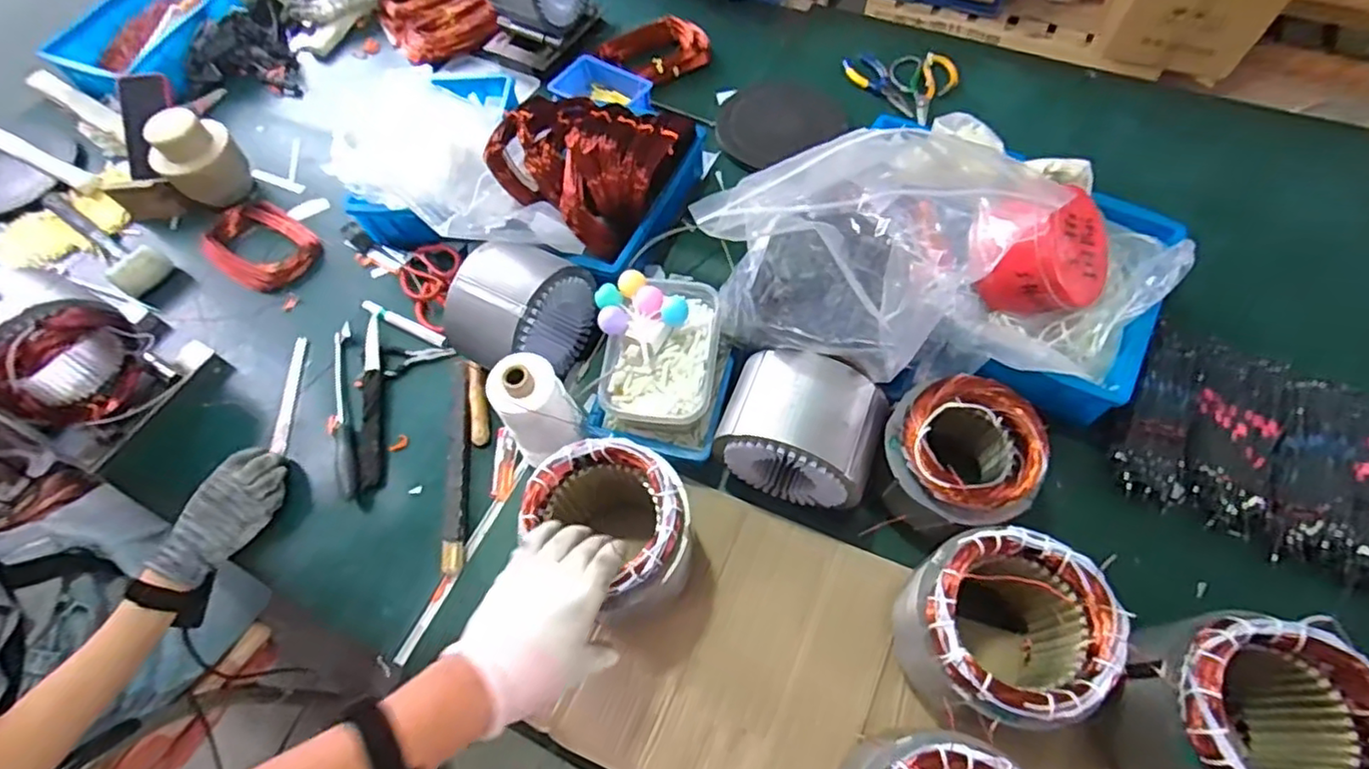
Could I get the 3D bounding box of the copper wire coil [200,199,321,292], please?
[{"bbox_3d":[-0.626,-0.211,0.940,0.164,0.031,0.121,30,68,19],"label":"copper wire coil"}]

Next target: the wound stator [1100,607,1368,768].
[{"bbox_3d":[0.446,0.273,0.516,0.144,0.150,0.147,-4,62,3],"label":"wound stator"}]

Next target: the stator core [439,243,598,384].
[{"bbox_3d":[-0.187,-0.085,0.772,0.123,0.145,0.147,24,66,16],"label":"stator core"}]

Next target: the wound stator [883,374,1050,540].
[{"bbox_3d":[0.271,0.077,0.649,0.137,0.136,0.133,-2,62,4],"label":"wound stator"}]

